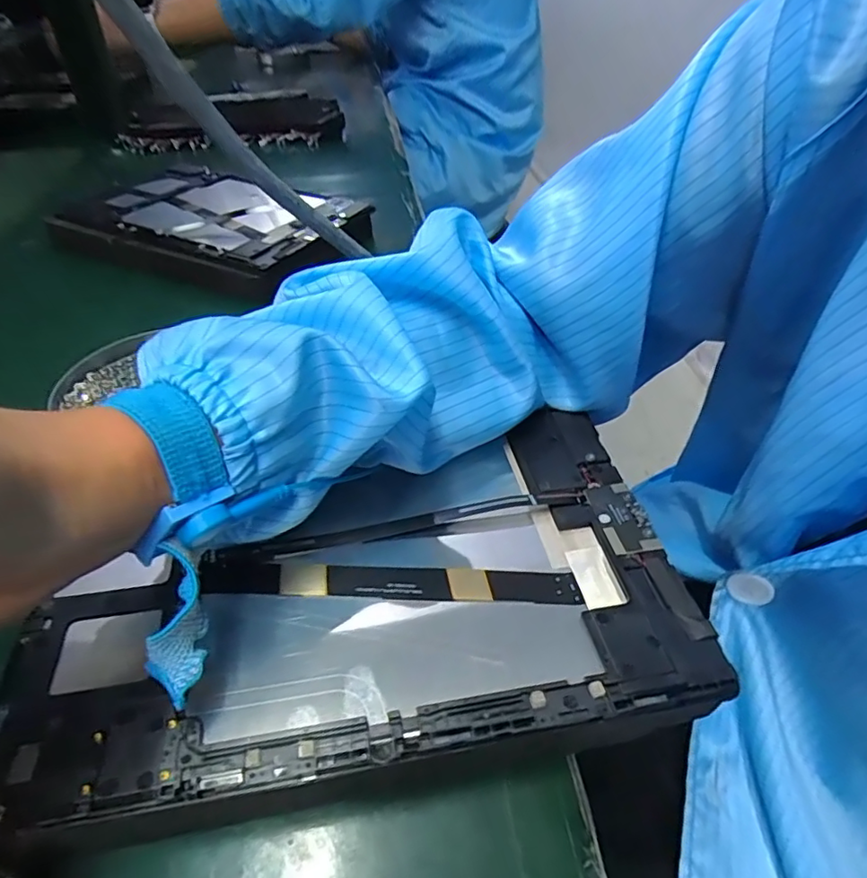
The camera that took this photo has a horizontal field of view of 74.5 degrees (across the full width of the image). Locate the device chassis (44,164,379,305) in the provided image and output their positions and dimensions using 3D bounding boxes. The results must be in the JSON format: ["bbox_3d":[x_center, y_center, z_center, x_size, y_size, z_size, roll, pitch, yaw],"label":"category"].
[{"bbox_3d":[-0.192,-0.193,0.498,0.252,0.034,0.158,17,44,17],"label":"device chassis"}]

